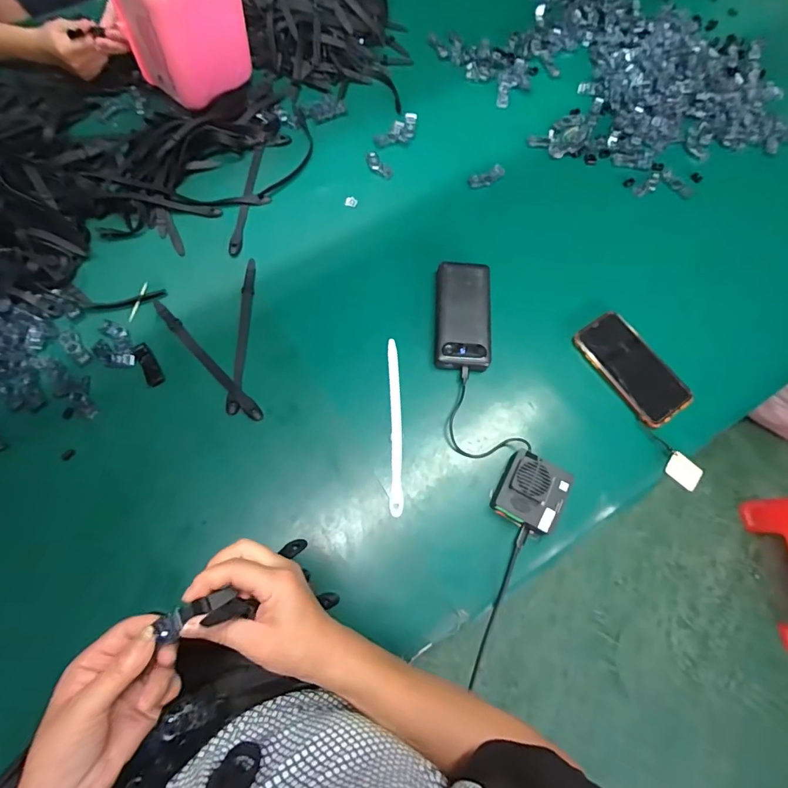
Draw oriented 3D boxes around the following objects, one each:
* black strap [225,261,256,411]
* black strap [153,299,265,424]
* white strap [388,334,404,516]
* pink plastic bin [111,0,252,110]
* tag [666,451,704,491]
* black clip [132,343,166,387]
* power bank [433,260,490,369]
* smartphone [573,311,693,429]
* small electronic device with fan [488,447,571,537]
[{"bbox_3d":[-0.201,-0.082,0.581,0.016,0.005,0.223,0,70,-2],"label":"black strap"},{"bbox_3d":[-0.243,-0.045,0.563,0.016,0.004,0.215,-42,76,-16],"label":"black strap"},{"bbox_3d":[0.001,0.036,0.548,0.017,0.004,0.223,-1,70,-3],"label":"white strap"},{"bbox_3d":[-0.292,-0.527,0.614,0.150,0.194,0.099,-41,76,-15],"label":"pink plastic bin"},{"bbox_3d":[0.364,0.097,0.548,0.049,0.007,0.032,35,90,-5],"label":"tag"},{"bbox_3d":[-0.314,-0.038,0.559,0.021,0.007,0.060,-30,73,-12],"label":"black clip"},{"bbox_3d":[0.095,-0.105,0.589,0.073,0.033,0.147,3,69,-1],"label":"power bank"},{"bbox_3d":[0.318,-0.035,0.583,0.083,0.012,0.158,-33,74,-13],"label":"smartphone"},{"bbox_3d":[0.161,0.114,0.506,0.071,0.041,0.077,28,71,8],"label":"small electronic device with fan"}]

